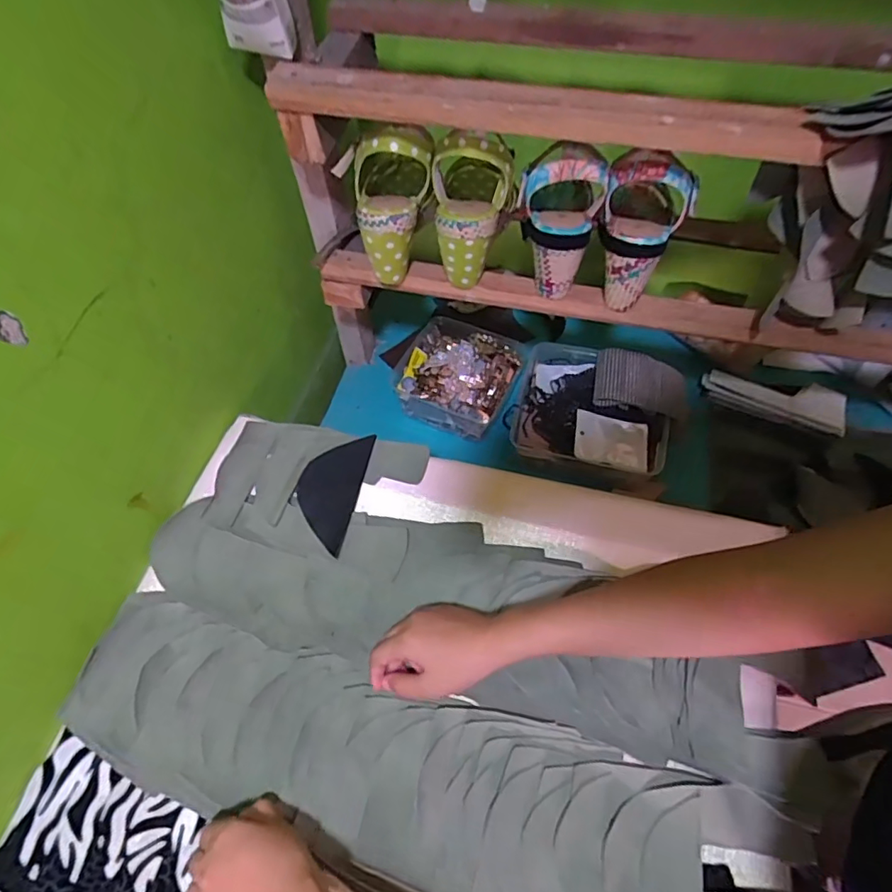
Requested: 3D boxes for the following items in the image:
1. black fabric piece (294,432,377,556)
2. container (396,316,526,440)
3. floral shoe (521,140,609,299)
[{"bbox_3d":[-0.124,0.044,0.576,0.064,0.005,0.127,12,65,5],"label":"black fabric piece"},{"bbox_3d":[0.013,-0.108,0.795,0.179,0.067,0.163,21,60,15],"label":"container"},{"bbox_3d":[0.114,-0.222,0.540,0.079,0.127,0.080,15,58,11],"label":"floral shoe"}]

